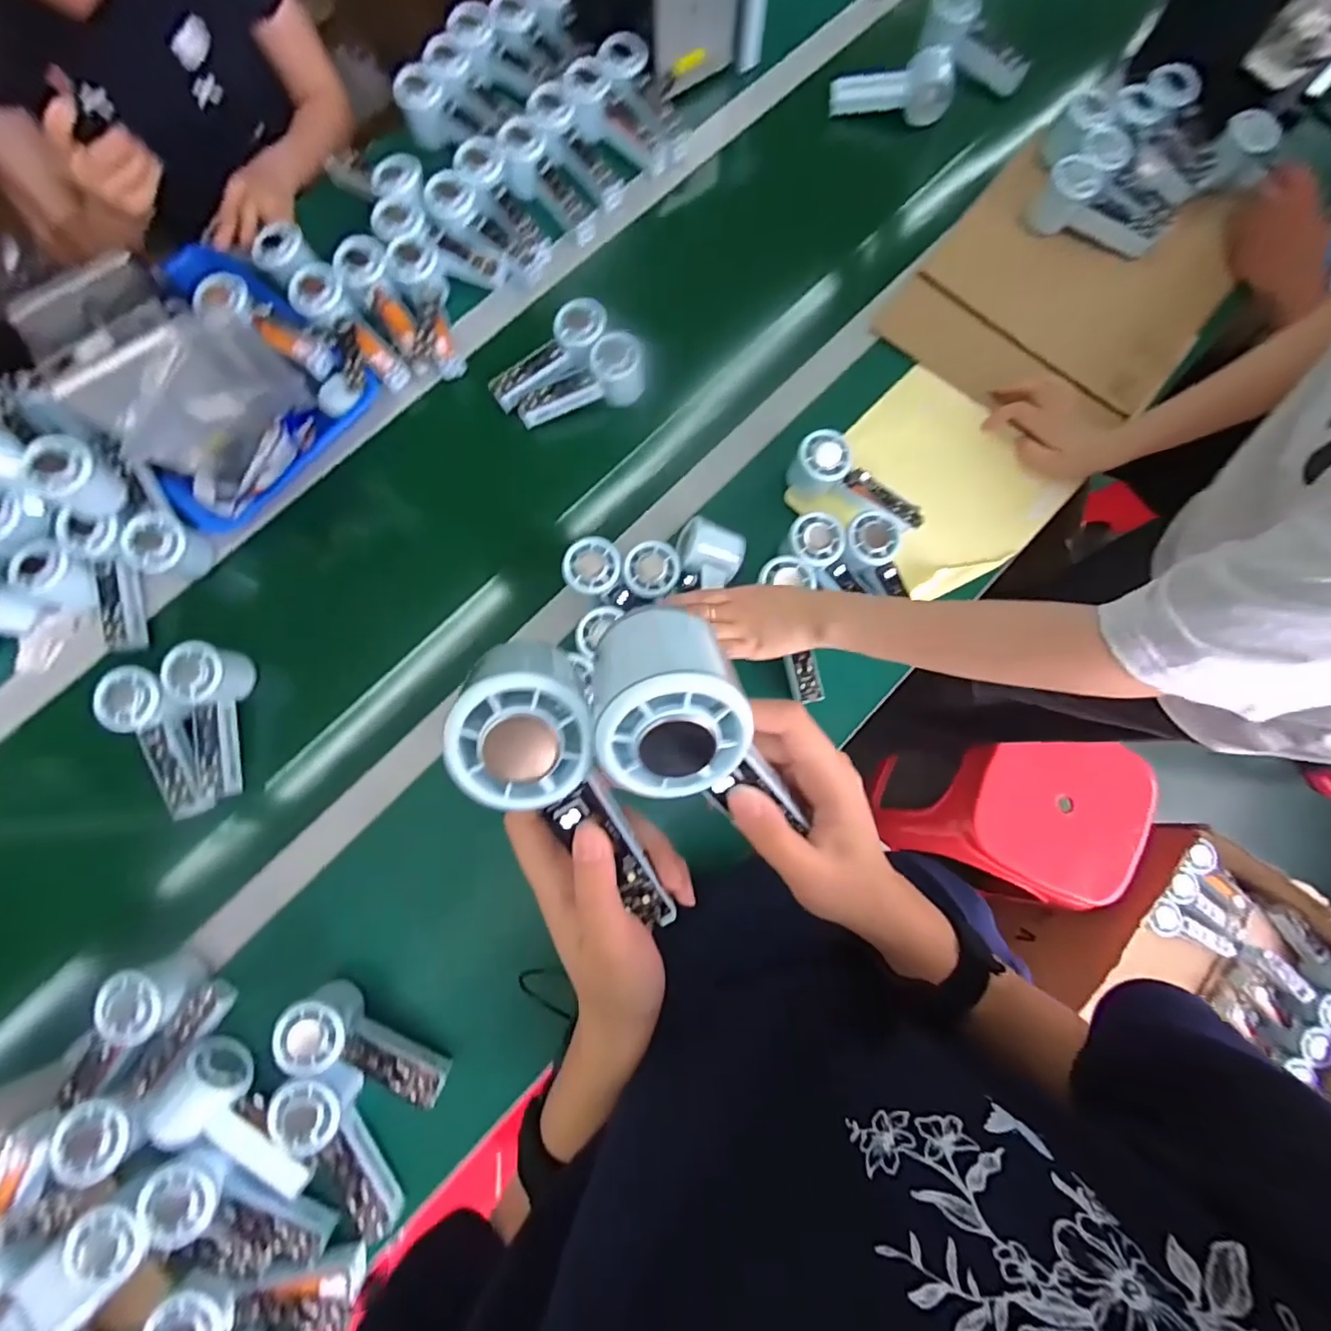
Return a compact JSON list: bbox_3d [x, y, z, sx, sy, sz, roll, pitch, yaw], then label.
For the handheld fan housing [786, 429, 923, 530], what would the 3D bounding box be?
[{"bbox_3d":[0.205,-0.189,0.636,0.154,0.058,0.065,41,81,6],"label":"handheld fan housing"}]

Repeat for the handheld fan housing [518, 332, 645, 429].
[{"bbox_3d":[-0.098,-0.330,0.665,0.152,0.061,0.047,-19,80,-5],"label":"handheld fan housing"}]

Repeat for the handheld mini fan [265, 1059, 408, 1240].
[{"bbox_3d":[-0.284,0.426,0.504,0.055,0.043,0.152,-29,94,-7],"label":"handheld mini fan"}]

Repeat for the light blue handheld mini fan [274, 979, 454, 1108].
[{"bbox_3d":[-0.273,0.353,0.518,0.149,0.058,0.058,35,80,5],"label":"light blue handheld mini fan"}]

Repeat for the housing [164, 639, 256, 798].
[{"bbox_3d":[-0.465,0.055,0.591,0.055,0.050,0.155,-5,91,-2],"label":"housing"}]

